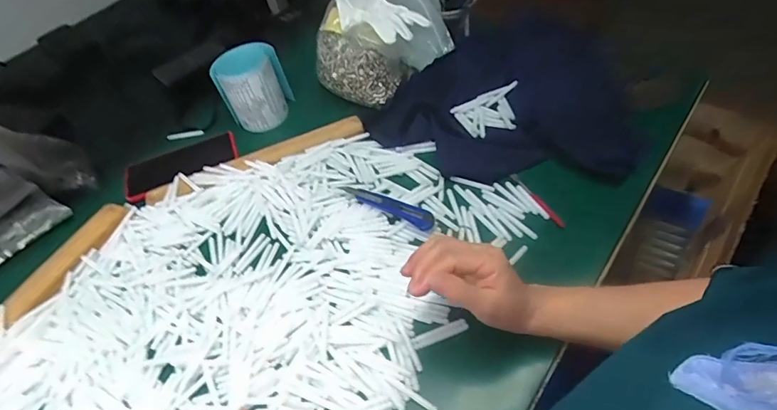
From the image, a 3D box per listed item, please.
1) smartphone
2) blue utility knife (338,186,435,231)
[{"bbox_3d":[-0.303,-0.060,0.671,0.163,0.013,0.070,-29,52,-15],"label":"smartphone"},{"bbox_3d":[-0.005,0.000,0.561,0.132,0.020,0.019,21,56,25],"label":"blue utility knife"}]

